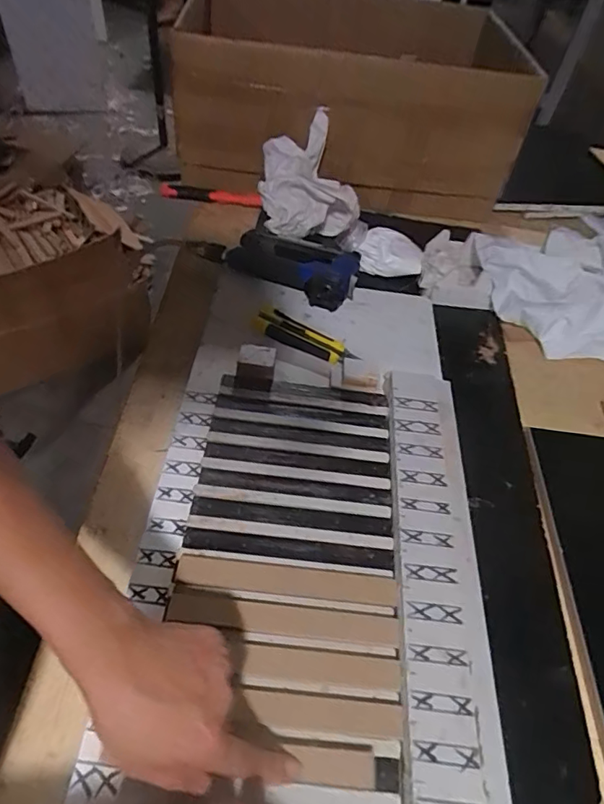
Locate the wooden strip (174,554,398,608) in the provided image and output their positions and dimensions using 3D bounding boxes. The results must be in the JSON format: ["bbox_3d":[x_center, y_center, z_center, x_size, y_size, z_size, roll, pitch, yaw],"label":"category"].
[{"bbox_3d":[-0.012,0.150,0.436,0.183,0.004,0.025,7,50,-1],"label":"wooden strip"}]

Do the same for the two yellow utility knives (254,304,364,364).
[{"bbox_3d":[0.005,-0.081,0.637,0.134,0.010,0.044,27,52,14],"label":"two yellow utility knives"}]

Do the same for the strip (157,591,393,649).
[{"bbox_3d":[-0.015,0.174,0.413,0.182,0.007,0.025,8,50,-1],"label":"strip"}]

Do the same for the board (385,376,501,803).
[{"bbox_3d":[0.110,0.182,0.413,0.068,0.021,0.535,5,50,-1],"label":"board"}]

